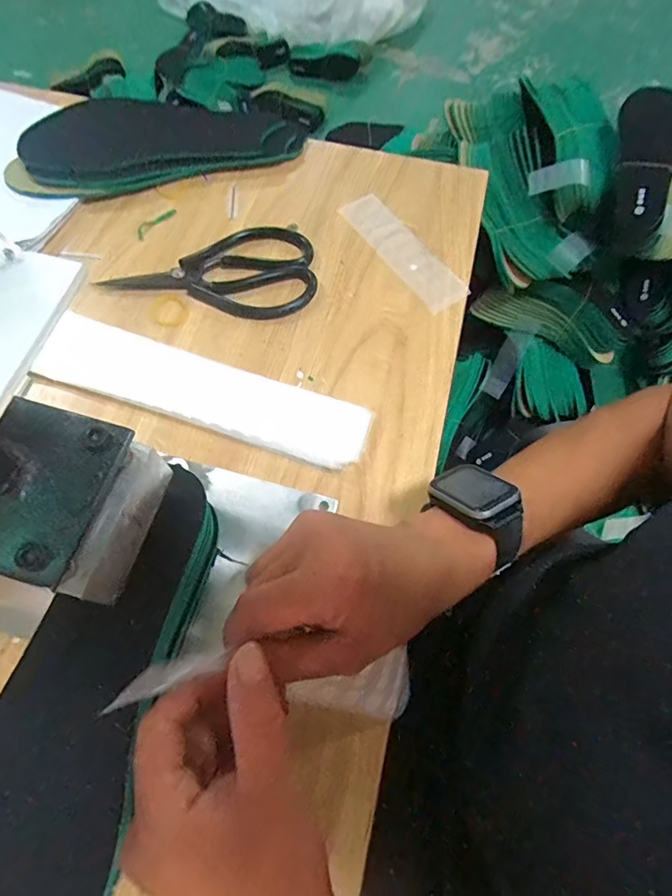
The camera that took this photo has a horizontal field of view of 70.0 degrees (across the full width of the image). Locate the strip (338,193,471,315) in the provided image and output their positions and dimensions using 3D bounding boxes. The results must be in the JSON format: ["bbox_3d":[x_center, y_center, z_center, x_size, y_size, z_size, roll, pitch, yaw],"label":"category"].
[{"bbox_3d":[0.064,-0.188,0.456,0.043,0.006,0.148,-34,72,-10],"label":"strip"}]

